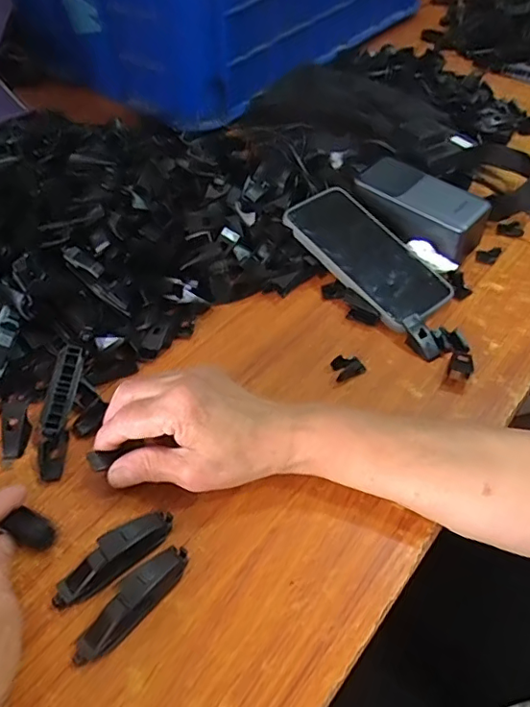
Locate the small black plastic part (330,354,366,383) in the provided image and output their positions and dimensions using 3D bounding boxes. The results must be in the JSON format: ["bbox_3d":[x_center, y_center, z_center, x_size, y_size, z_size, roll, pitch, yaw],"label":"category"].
[{"bbox_3d":[0.068,0.011,0.439,0.026,0.010,0.021,-20,52,-15],"label":"small black plastic part"}]

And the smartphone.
[{"bbox_3d":[0.096,-0.094,0.502,0.085,0.011,0.161,-34,69,-28],"label":"smartphone"}]

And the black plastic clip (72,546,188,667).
[{"bbox_3d":[-0.077,0.147,0.317,0.021,0.022,0.080,36,60,28],"label":"black plastic clip"}]

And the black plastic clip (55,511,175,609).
[{"bbox_3d":[-0.094,0.127,0.334,0.080,0.023,0.019,-34,57,-24],"label":"black plastic clip"}]

